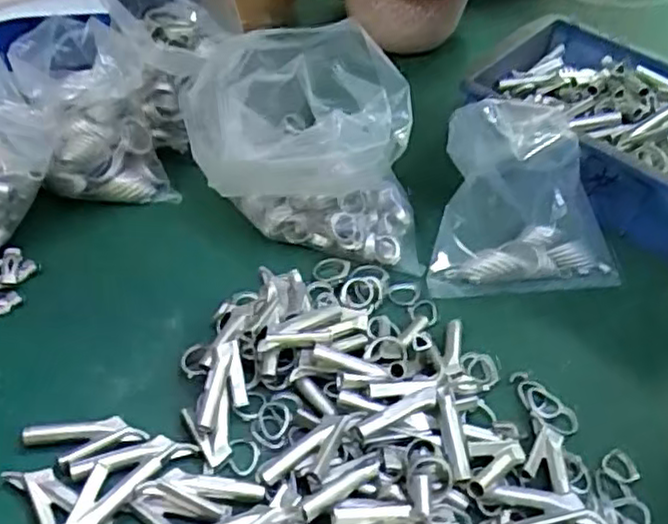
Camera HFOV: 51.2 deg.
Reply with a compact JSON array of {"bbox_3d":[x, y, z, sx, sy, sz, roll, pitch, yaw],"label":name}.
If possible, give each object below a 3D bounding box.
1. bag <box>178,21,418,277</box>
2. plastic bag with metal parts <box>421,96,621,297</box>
[{"bbox_3d":[-0.023,-0.083,0.504,0.161,0.119,0.142,-1,46,-9],"label":"bag"},{"bbox_3d":[0.138,-0.042,0.484,0.133,0.126,0.067,-1,46,-9],"label":"plastic bag with metal parts"}]

